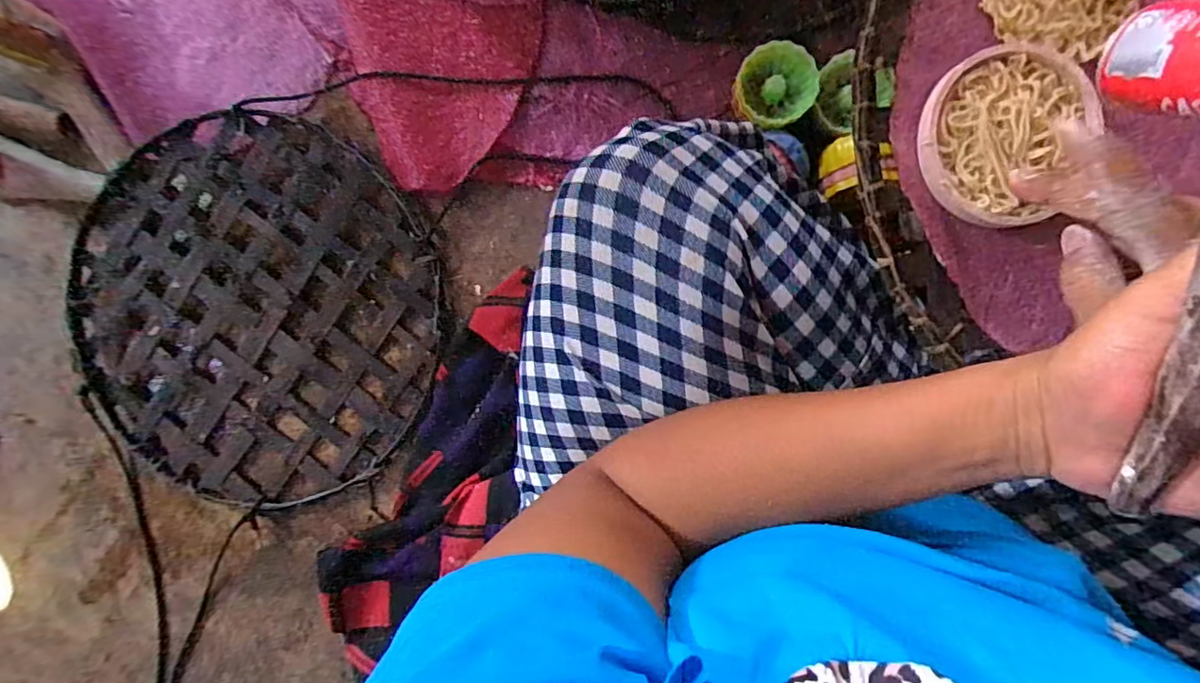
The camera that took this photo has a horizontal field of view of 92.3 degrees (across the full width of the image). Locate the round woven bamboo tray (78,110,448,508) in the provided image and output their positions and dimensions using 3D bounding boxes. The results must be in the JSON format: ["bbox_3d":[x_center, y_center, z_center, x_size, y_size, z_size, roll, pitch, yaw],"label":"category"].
[{"bbox_3d":[-0.312,-0.027,0.533,0.325,0.042,0.347,0,91,3],"label":"round woven bamboo tray"}]

